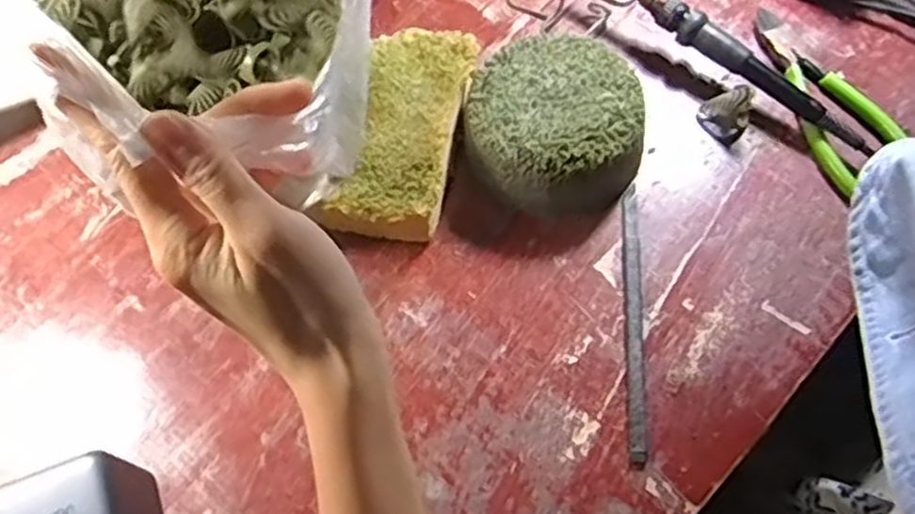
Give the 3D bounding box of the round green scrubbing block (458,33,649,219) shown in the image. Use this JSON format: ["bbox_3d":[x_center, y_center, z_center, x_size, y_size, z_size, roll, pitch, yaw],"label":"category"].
[{"bbox_3d":[0.056,-0.080,0.452,0.104,0.045,0.099,1,66,3],"label":"round green scrubbing block"}]

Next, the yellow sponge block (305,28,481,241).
[{"bbox_3d":[-0.032,-0.076,0.454,0.067,0.043,0.140,10,67,7],"label":"yellow sponge block"}]

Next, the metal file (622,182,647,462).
[{"bbox_3d":[0.099,0.033,0.421,0.011,0.007,0.164,3,66,4],"label":"metal file"}]

